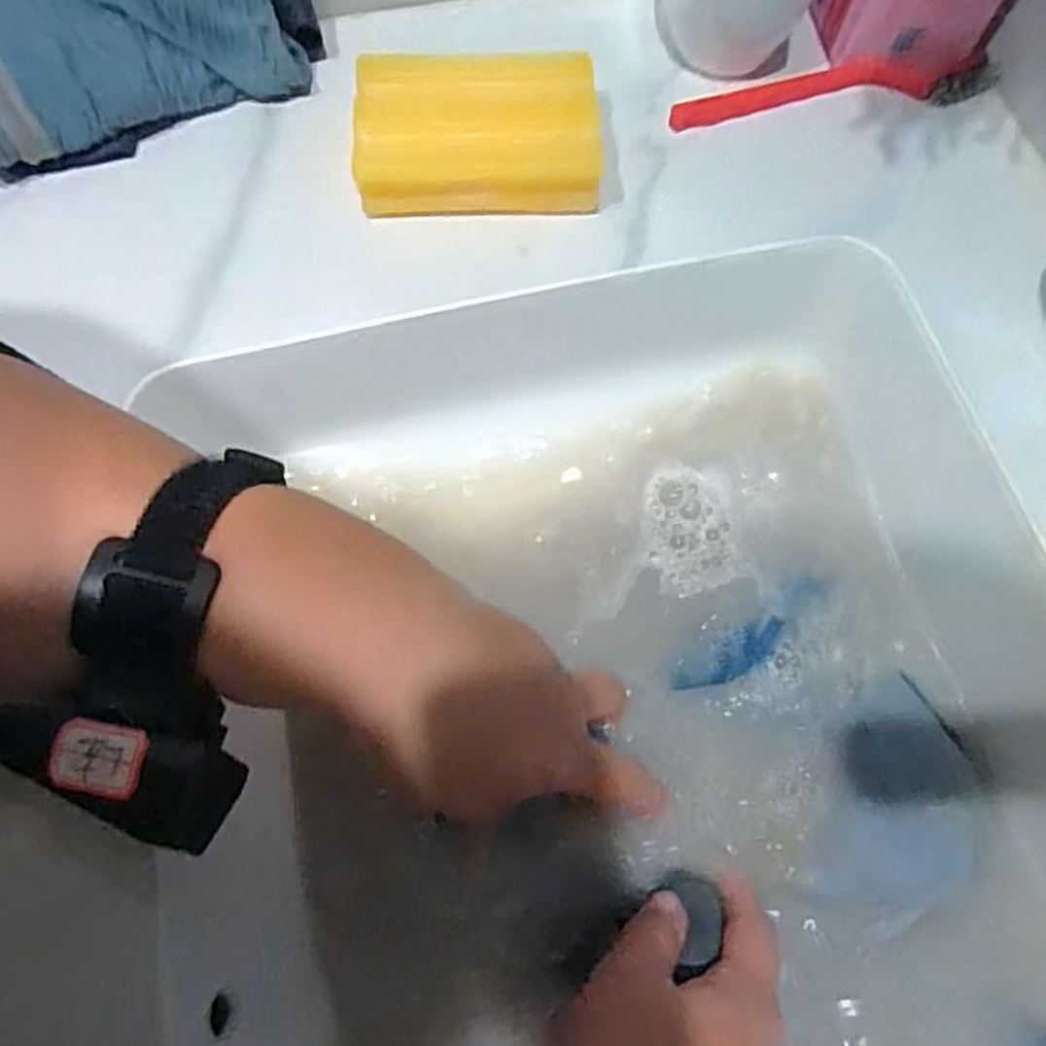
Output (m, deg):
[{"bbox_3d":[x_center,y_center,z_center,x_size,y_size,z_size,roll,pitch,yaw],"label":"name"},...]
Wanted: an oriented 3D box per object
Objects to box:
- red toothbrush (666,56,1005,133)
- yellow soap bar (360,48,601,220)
[{"bbox_3d":[0.152,-0.212,0.370,0.164,0.011,0.023,-8,71,-6],"label":"red toothbrush"},{"bbox_3d":[-0.020,-0.172,0.339,0.104,0.033,0.061,-3,70,-4],"label":"yellow soap bar"}]

